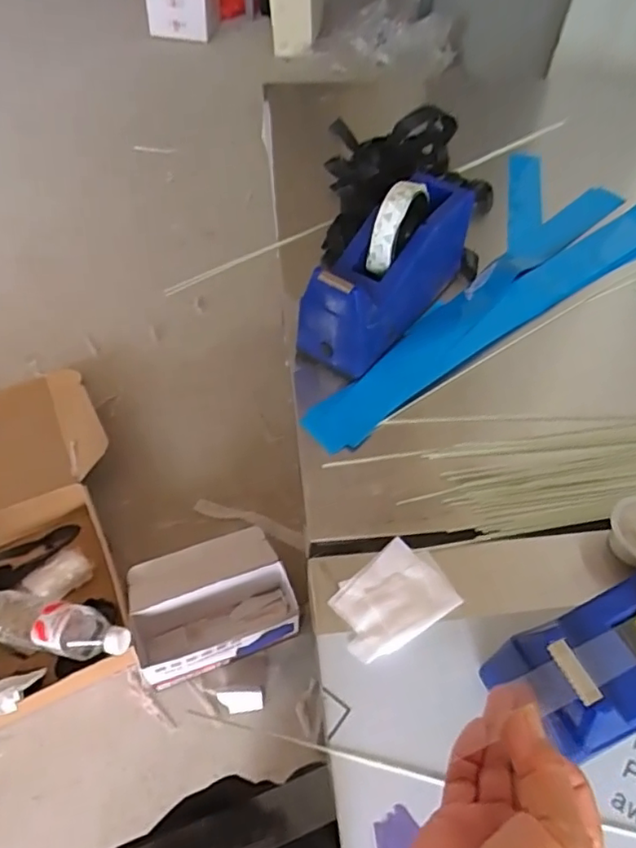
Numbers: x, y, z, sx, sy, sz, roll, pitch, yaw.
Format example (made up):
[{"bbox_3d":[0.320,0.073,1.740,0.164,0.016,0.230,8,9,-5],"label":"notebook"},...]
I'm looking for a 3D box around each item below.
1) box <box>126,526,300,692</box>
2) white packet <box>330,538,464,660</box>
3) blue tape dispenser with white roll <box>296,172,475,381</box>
[{"bbox_3d":[-0.147,0.246,0.828,0.220,0.096,0.175,-14,54,-14],"label":"box"},{"bbox_3d":[0.051,0.122,0.415,0.084,0.007,0.060,-27,58,-23],"label":"white packet"},{"bbox_3d":[0.072,-0.148,0.552,0.072,0.122,0.208,33,58,22],"label":"blue tape dispenser with white roll"}]

